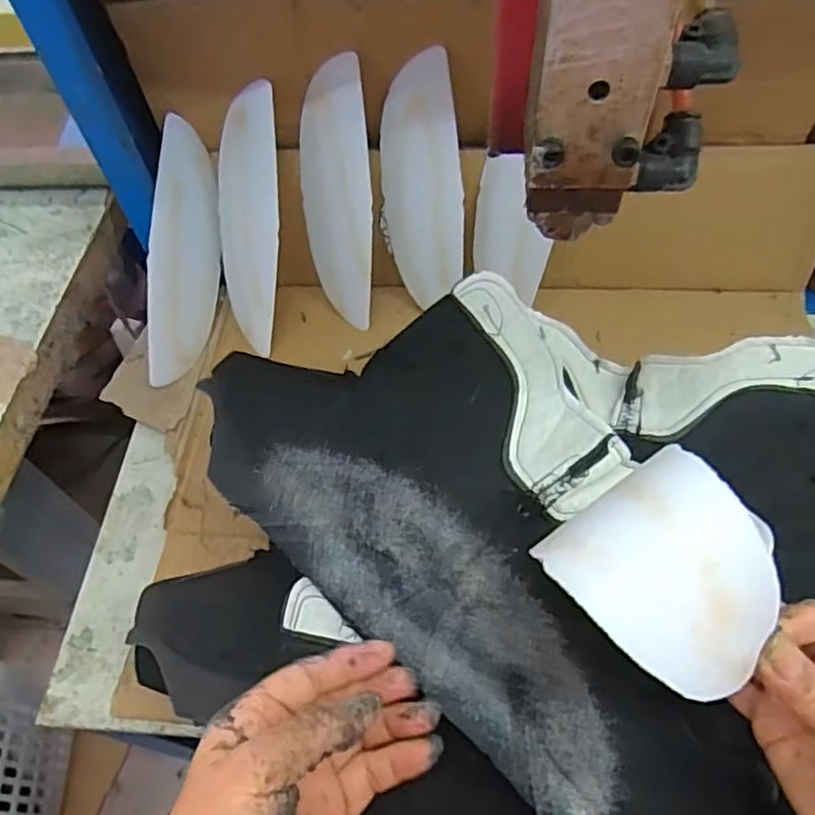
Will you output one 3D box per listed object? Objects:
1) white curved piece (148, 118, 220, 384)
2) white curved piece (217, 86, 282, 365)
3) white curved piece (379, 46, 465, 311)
[{"bbox_3d":[-0.192,-0.129,0.572,0.009,0.068,0.214,16,103,37],"label":"white curved piece"},{"bbox_3d":[-0.138,-0.159,0.570,0.065,0.215,0.028,9,23,11],"label":"white curved piece"},{"bbox_3d":[0.012,-0.180,0.547,0.072,0.196,0.006,13,37,25],"label":"white curved piece"}]

